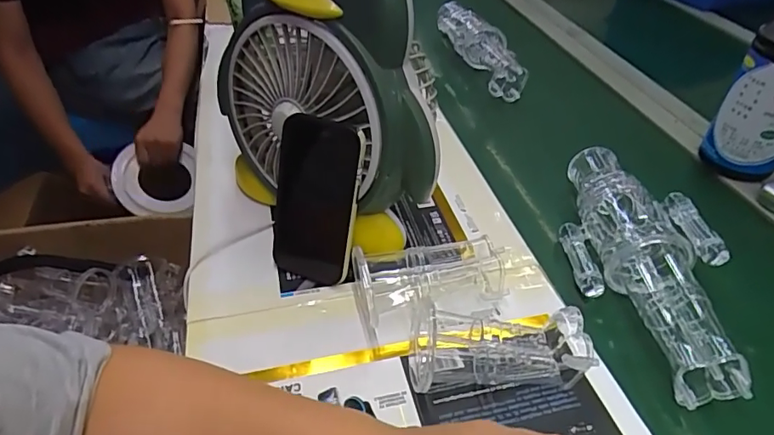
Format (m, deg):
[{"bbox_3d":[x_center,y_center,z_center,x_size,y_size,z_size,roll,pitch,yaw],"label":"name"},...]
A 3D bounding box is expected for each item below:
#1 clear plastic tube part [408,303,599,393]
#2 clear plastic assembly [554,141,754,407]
[{"bbox_3d":[0.088,0.103,0.410,0.137,0.049,0.060,-1,41,-4],"label":"clear plastic tube part"},{"bbox_3d":[0.242,0.026,0.490,0.114,0.065,0.281,1,41,-1],"label":"clear plastic assembly"}]

